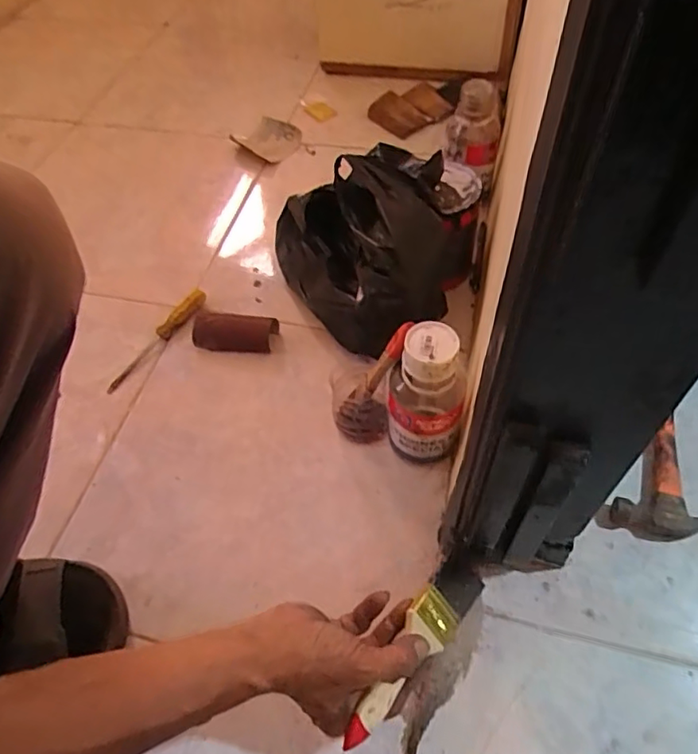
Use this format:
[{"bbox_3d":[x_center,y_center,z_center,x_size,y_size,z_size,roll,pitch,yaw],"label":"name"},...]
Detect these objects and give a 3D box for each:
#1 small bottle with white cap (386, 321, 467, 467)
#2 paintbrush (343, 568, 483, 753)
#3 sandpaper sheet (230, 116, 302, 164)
[{"bbox_3d":[0.076,0.028,0.568,0.071,0.175,0.063,8,55,10],"label":"small bottle with white cap"},{"bbox_3d":[0.054,0.215,0.455,0.172,0.010,0.045,-38,104,-35],"label":"paintbrush"},{"bbox_3d":[-0.137,-0.398,0.967,0.100,0.024,0.090,32,62,24],"label":"sandpaper sheet"}]

